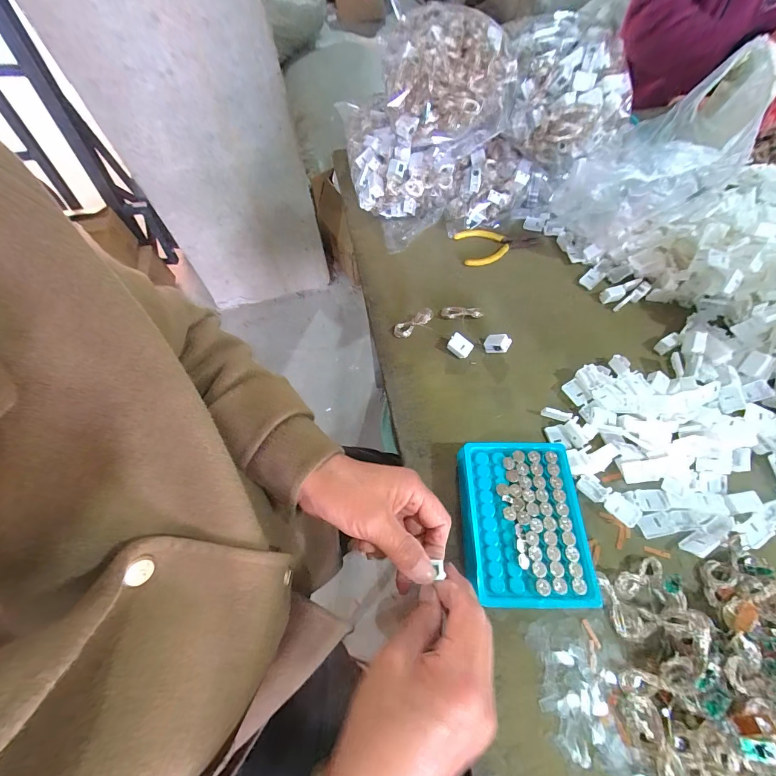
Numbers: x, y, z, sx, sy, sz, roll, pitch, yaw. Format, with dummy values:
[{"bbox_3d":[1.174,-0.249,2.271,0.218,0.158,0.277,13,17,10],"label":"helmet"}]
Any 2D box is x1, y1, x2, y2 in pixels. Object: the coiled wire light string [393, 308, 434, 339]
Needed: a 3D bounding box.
[{"bbox_3d":[0.031,-0.078,0.424,0.051,0.011,0.018,-31,62,17],"label":"coiled wire light string"}]

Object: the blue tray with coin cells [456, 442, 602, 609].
[{"bbox_3d":[0.116,0.118,0.313,0.099,0.035,0.130,0,62,2],"label":"blue tray with coin cells"}]

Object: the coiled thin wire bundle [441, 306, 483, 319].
[{"bbox_3d":[0.091,-0.092,0.435,0.049,0.015,0.014,11,63,8],"label":"coiled thin wire bundle"}]

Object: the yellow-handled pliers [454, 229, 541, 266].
[{"bbox_3d":[0.155,-0.203,0.491,0.112,0.012,0.056,-12,62,-4],"label":"yellow-handled pliers"}]

